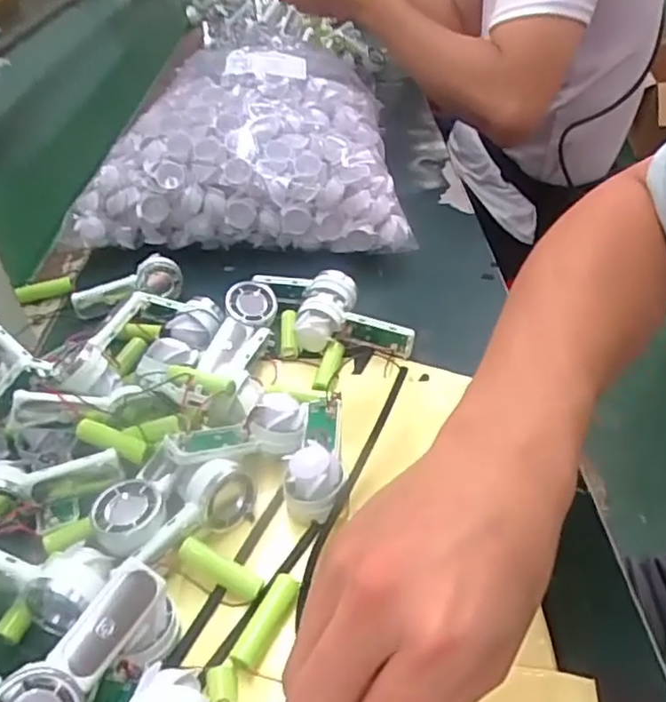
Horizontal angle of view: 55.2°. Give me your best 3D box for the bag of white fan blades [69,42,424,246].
[{"bbox_3d":[-0.080,-0.215,0.653,0.293,0.140,0.261,-1,39,4],"label":"bag of white fan blades"}]

